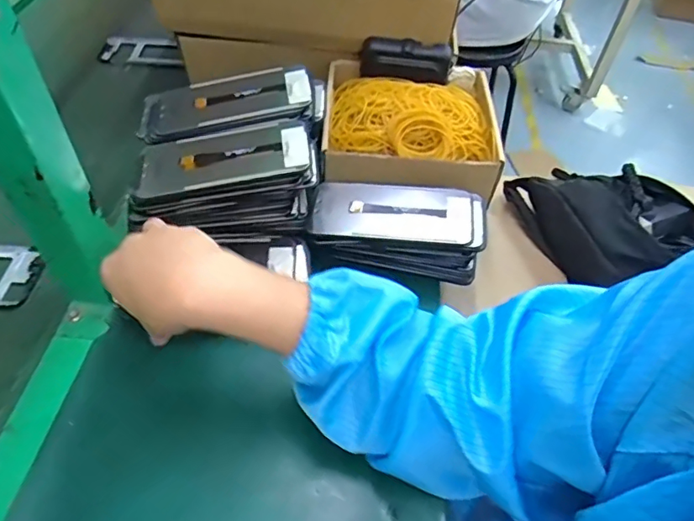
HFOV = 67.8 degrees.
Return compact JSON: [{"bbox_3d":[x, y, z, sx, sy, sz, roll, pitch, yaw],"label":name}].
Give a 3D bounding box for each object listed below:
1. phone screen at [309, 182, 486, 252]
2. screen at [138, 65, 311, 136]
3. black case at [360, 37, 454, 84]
[{"bbox_3d":[0.049,-0.047,0.505,0.166,0.008,0.081,7,51,9],"label":"phone screen"},{"bbox_3d":[-0.125,-0.161,0.523,0.174,0.010,0.072,-10,49,3],"label":"screen"},{"bbox_3d":[0.069,-0.238,0.616,0.106,0.043,0.030,8,49,3],"label":"black case"}]

